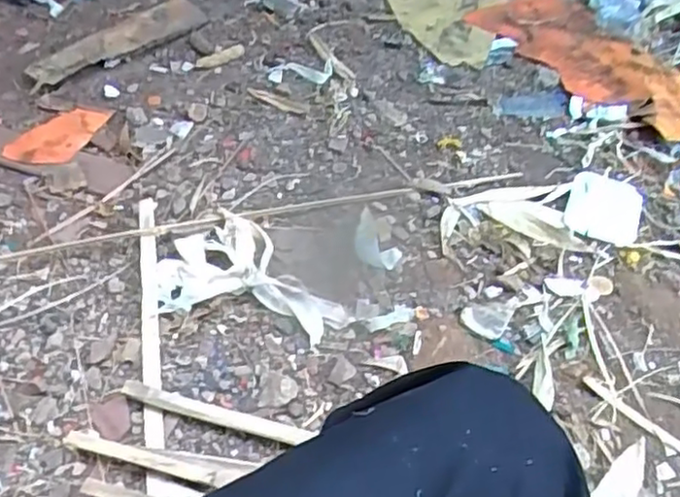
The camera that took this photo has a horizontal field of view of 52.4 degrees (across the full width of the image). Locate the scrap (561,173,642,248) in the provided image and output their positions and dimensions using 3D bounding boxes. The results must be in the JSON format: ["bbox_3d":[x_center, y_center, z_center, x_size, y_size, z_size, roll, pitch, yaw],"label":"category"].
[{"bbox_3d":[0.476,-0.076,1.245,0.124,0.004,0.174,16,48,15],"label":"scrap"}]

